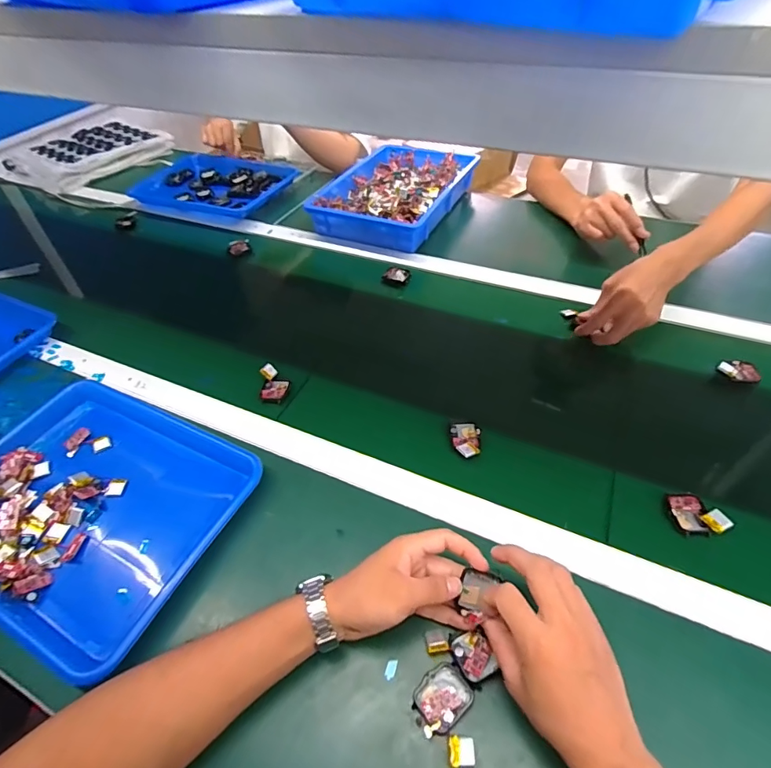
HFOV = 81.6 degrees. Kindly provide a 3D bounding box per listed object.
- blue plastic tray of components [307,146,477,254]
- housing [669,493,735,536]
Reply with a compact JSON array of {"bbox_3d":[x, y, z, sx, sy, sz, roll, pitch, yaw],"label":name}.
[{"bbox_3d":[0.020,-0.407,0.950,0.257,0.057,0.348,21,53,22],"label":"blue plastic tray of components"},{"bbox_3d":[0.327,0.135,0.468,0.051,0.015,0.047,-2,47,2],"label":"housing"}]

